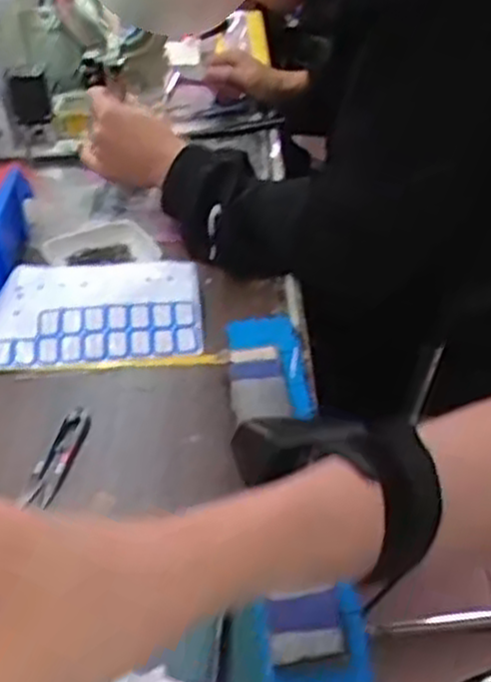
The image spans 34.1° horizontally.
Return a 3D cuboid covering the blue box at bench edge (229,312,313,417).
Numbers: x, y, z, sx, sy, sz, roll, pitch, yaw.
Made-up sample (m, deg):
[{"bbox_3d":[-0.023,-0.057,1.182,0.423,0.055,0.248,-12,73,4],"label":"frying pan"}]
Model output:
[{"bbox_3d":[0.017,0.020,0.640,0.058,0.027,0.125,-4,37,-3],"label":"blue box at bench edge"}]

